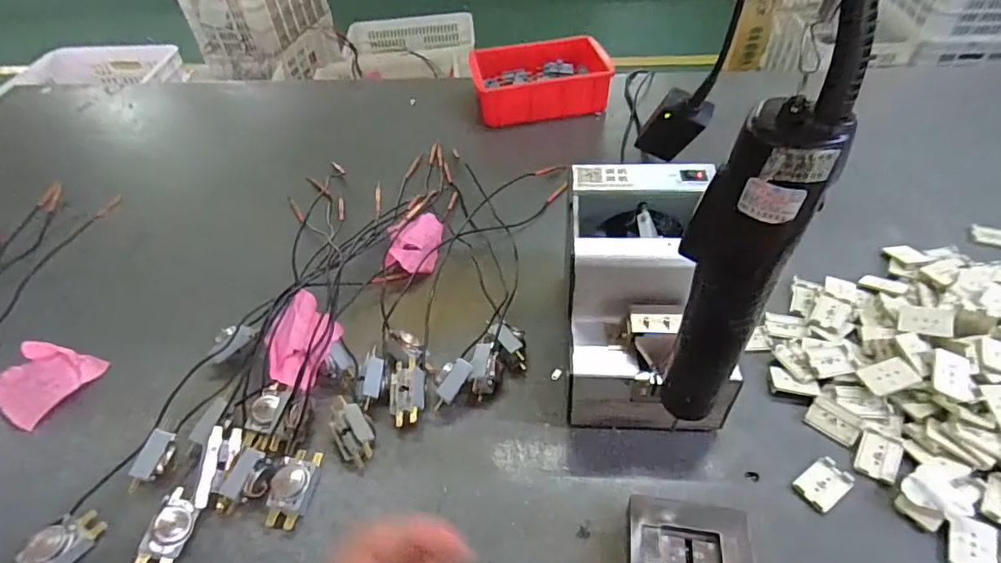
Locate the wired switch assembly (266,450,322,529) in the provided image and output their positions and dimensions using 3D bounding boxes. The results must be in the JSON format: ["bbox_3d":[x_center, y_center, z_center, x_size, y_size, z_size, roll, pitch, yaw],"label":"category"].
[{"bbox_3d":[-0.163,0.161,0.412,0.027,0.023,0.059,6,49,9],"label":"wired switch assembly"}]

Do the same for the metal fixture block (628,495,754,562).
[{"bbox_3d":[0.130,0.192,0.365,0.080,0.031,0.068,7,49,10],"label":"metal fixture block"}]

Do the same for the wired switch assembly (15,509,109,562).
[{"bbox_3d":[-0.326,0.198,0.385,0.028,0.024,0.058,23,53,23],"label":"wired switch assembly"}]

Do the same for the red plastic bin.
[{"bbox_3d":[0.065,-0.306,0.799,0.212,0.059,0.137,-12,48,-7],"label":"red plastic bin"}]

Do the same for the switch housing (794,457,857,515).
[{"bbox_3d":[0.246,0.154,0.400,0.042,0.004,0.027,-29,52,-20],"label":"switch housing"}]

